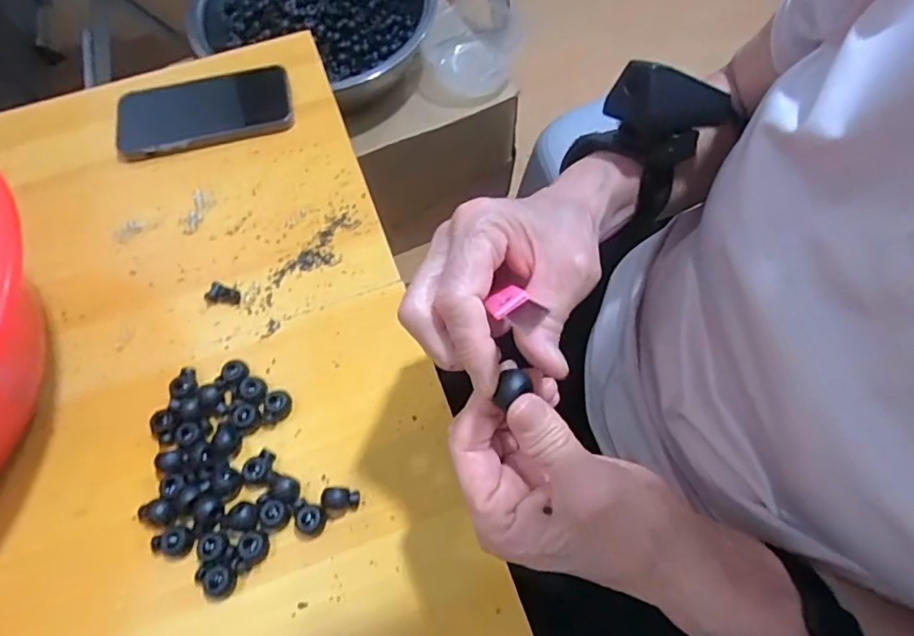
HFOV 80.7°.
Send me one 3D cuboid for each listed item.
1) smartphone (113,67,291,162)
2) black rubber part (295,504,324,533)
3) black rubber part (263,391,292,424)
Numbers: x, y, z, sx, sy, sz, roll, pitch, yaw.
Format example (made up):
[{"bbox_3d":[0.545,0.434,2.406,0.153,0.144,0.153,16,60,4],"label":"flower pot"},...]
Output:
[{"bbox_3d":[-0.221,-0.181,0.471,0.148,0.014,0.075,-11,64,-3],"label":"smartphone"},{"bbox_3d":[-0.087,0.120,0.321,0.016,0.012,0.015,-1,64,2],"label":"black rubber part"},{"bbox_3d":[-0.117,0.058,0.352,0.016,0.011,0.018,-4,64,0],"label":"black rubber part"}]

